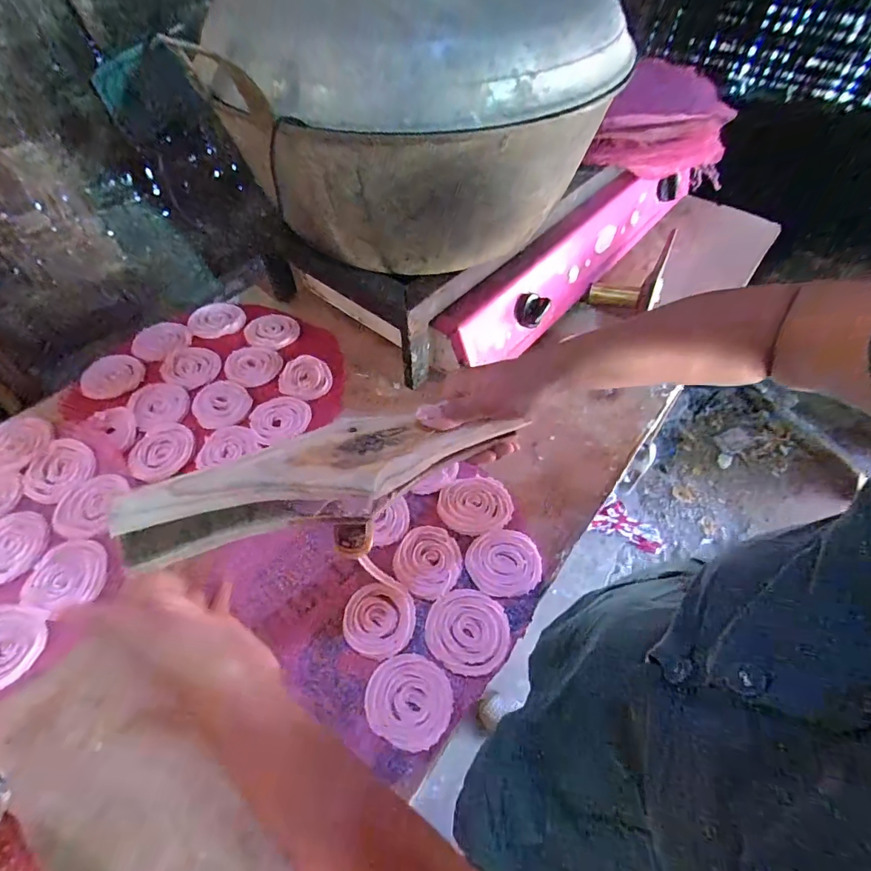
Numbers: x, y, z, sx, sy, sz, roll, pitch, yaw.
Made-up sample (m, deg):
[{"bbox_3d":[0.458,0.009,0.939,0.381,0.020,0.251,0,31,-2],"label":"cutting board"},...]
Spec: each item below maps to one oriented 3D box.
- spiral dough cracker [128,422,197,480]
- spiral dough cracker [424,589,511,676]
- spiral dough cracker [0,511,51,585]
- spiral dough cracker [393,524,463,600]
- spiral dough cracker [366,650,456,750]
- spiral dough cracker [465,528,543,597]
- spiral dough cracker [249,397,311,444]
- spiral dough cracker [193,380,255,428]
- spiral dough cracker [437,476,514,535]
[{"bbox_3d":[-0.332,0.018,0.534,0.072,0.004,0.078,17,55,11],"label":"spiral dough cracker"},{"bbox_3d":[0.031,0.186,0.421,0.078,0.004,0.073,9,54,5],"label":"spiral dough cracker"},{"bbox_3d":[-0.447,0.116,0.458,0.076,0.007,0.075,1,54,-1],"label":"spiral dough cracker"},{"bbox_3d":[-0.008,0.131,0.459,0.068,0.005,0.072,10,54,6],"label":"spiral dough cracker"},{"bbox_3d":[-0.023,0.231,0.386,0.074,0.005,0.069,8,54,5],"label":"spiral dough cracker"},{"bbox_3d":[0.071,0.132,0.460,0.075,0.007,0.067,-14,55,-11],"label":"spiral dough cracker"},{"bbox_3d":[-0.200,-0.023,0.570,0.073,0.008,0.065,-28,59,-20],"label":"spiral dough cracker"},{"bbox_3d":[-0.282,-0.042,0.581,0.070,0.005,0.080,-29,59,-21],"label":"spiral dough cracker"},{"bbox_3d":[0.046,0.078,0.499,0.082,0.006,0.066,-12,55,-10],"label":"spiral dough cracker"}]

